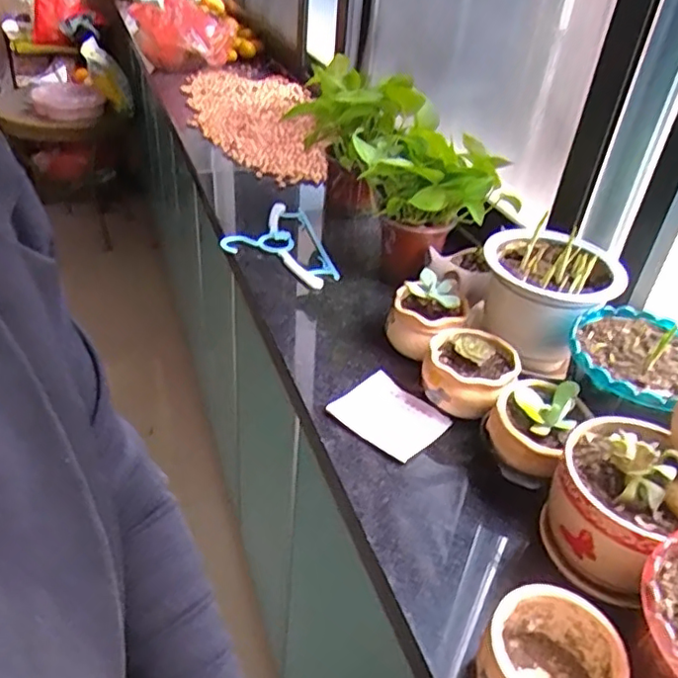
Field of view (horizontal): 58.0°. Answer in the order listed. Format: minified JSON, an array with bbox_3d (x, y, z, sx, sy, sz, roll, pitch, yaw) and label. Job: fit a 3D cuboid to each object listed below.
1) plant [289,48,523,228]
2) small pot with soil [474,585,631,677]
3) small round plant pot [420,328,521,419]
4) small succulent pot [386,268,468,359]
[{"bbox_3d":[0.076,-0.274,0.873,0.179,0.130,0.362,-17,52,-33],"label":"plant"},{"bbox_3d":[0.143,0.227,0.420,0.086,0.062,0.085,5,32,-3],"label":"small pot with soil"},{"bbox_3d":[0.141,0.043,0.677,0.095,0.073,0.091,5,32,-3],"label":"small round plant pot"},{"bbox_3d":[0.108,-0.025,0.743,0.076,0.102,0.072,5,32,-3],"label":"small succulent pot"}]

